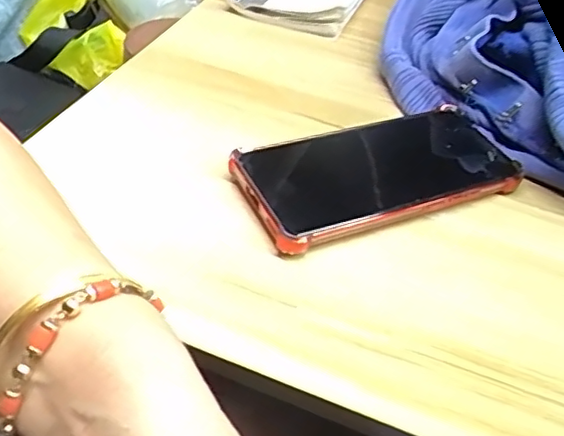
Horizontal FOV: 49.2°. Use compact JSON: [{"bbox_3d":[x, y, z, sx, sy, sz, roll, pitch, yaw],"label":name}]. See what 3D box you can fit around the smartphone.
[{"bbox_3d":[0.067,-0.030,0.373,0.184,0.016,0.079,-16,48,-23],"label":"smartphone"}]

